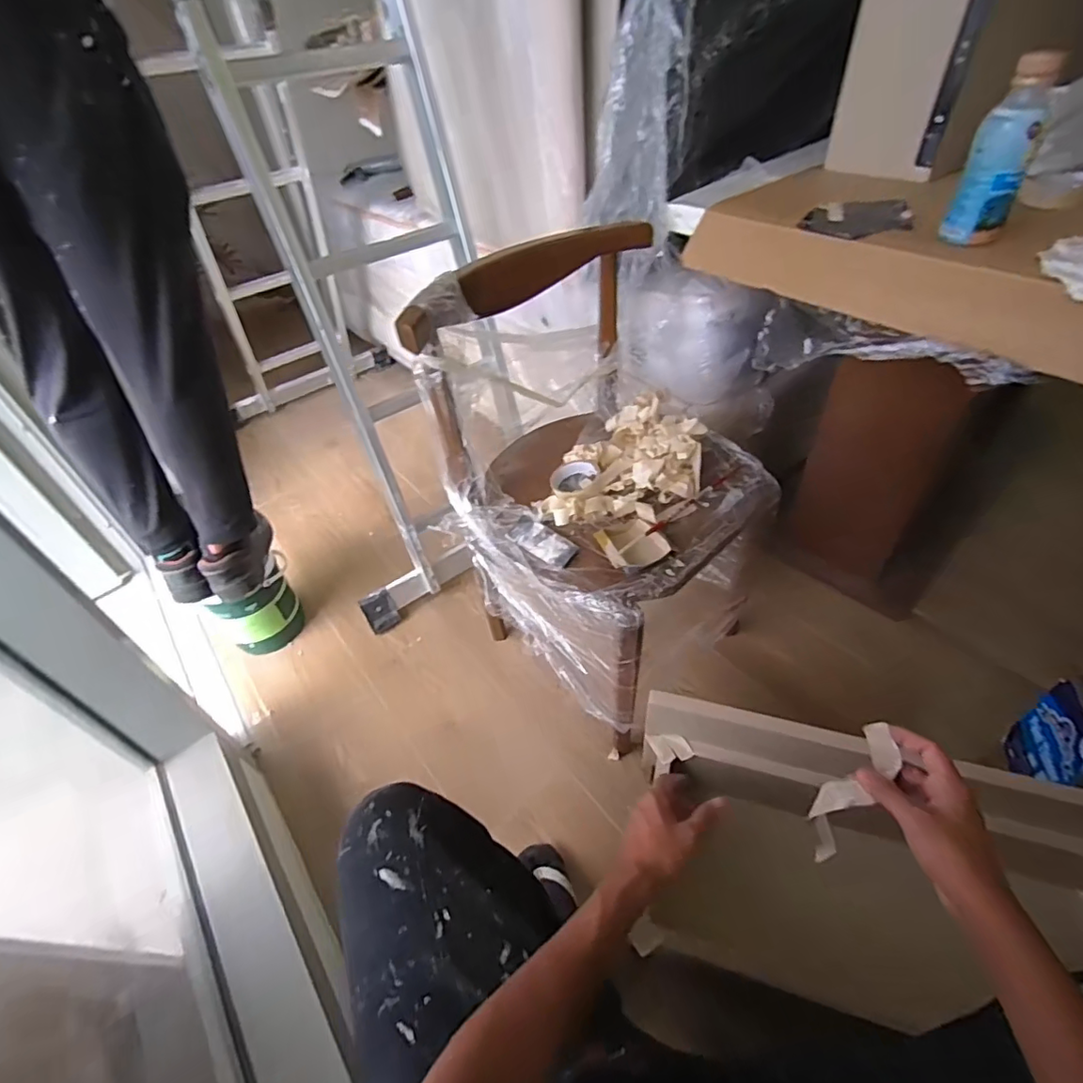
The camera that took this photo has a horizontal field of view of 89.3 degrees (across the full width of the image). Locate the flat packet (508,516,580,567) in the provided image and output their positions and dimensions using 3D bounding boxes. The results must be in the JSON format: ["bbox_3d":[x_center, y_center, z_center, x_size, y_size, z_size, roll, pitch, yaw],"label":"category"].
[{"bbox_3d":[0.003,-0.001,0.831,0.114,0.013,0.045,30,55,30],"label":"flat packet"}]

